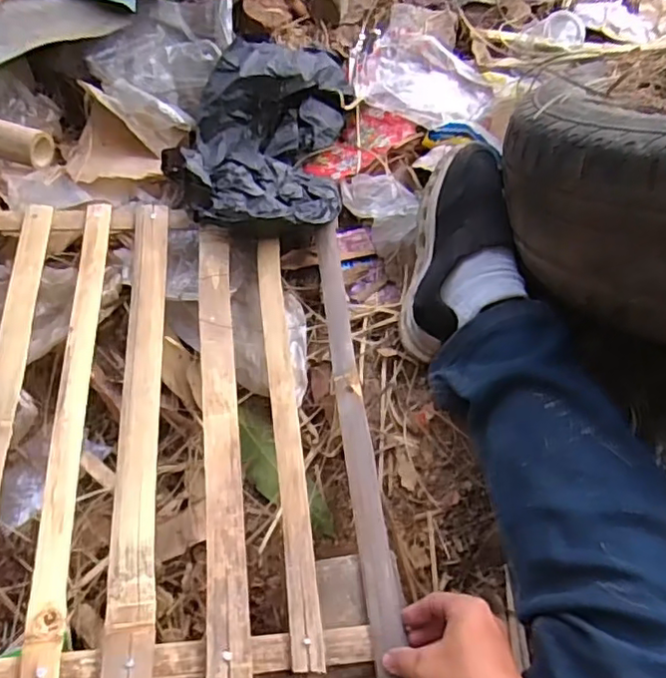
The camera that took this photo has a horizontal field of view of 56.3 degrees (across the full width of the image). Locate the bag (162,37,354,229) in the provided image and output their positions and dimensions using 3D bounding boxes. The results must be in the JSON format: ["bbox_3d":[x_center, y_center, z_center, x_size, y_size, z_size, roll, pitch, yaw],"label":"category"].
[{"bbox_3d":[-0.093,-0.264,0.830,0.213,0.091,0.318,5,60,0],"label":"bag"}]

